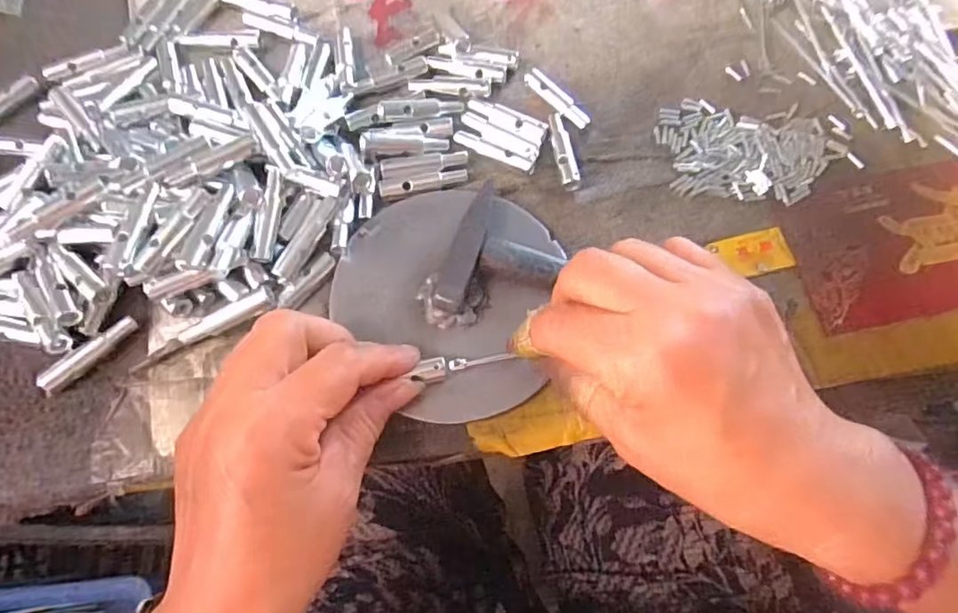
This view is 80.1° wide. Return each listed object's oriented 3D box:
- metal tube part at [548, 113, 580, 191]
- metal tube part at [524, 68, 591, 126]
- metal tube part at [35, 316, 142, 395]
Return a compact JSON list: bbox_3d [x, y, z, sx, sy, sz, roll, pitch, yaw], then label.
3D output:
[{"bbox_3d":[0.049,-0.093,0.334,0.011,0.008,0.053,-7,71,-4],"label":"metal tube part"},{"bbox_3d":[0.048,-0.127,0.347,0.011,0.009,0.050,-39,76,-14],"label":"metal tube part"},{"bbox_3d":[-0.201,0.023,0.293,0.011,0.007,0.052,42,75,13],"label":"metal tube part"}]

